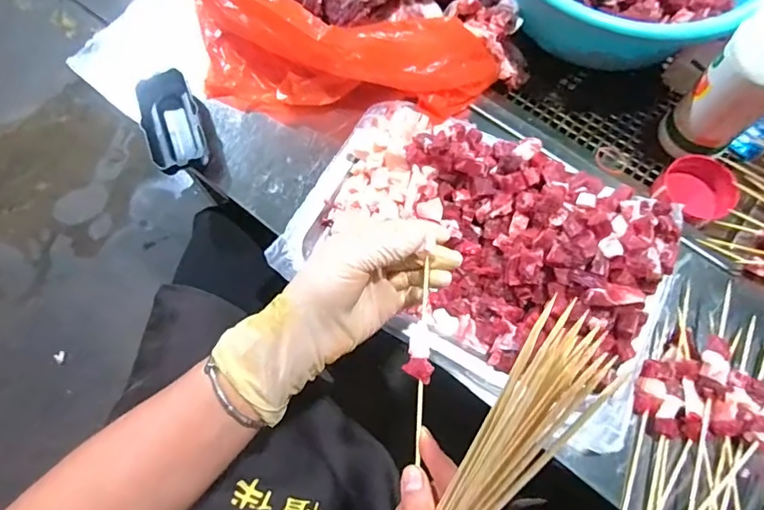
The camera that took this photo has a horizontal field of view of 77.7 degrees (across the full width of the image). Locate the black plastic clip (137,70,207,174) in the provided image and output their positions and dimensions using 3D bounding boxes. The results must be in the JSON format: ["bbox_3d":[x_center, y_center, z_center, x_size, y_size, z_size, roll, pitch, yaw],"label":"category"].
[{"bbox_3d":[-0.207,-0.126,0.465,0.051,0.025,0.103,-19,74,-3],"label":"black plastic clip"}]

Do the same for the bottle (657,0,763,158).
[{"bbox_3d":[0.308,-0.150,0.401,0.057,0.163,0.062,5,71,3],"label":"bottle"}]

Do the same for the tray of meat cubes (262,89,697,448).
[{"bbox_3d":[0.090,-0.018,0.392,0.314,0.051,0.212,29,77,10],"label":"tray of meat cubes"}]

